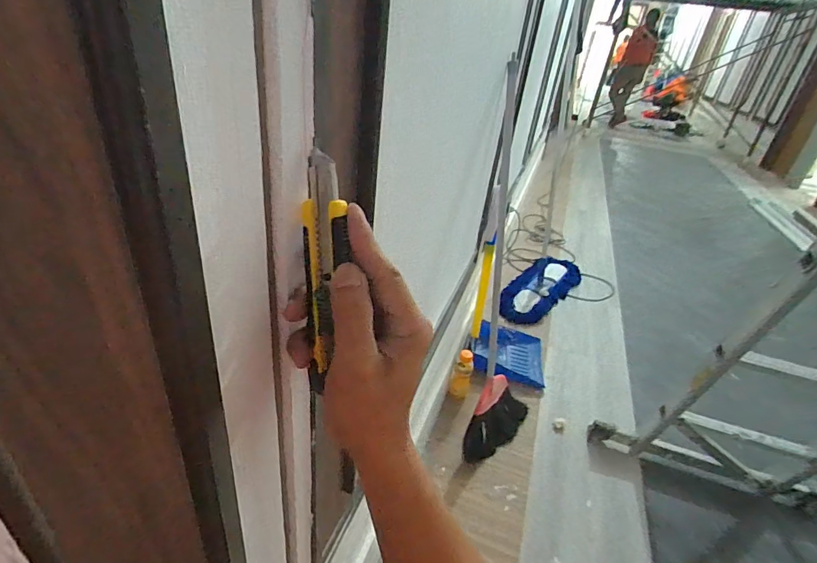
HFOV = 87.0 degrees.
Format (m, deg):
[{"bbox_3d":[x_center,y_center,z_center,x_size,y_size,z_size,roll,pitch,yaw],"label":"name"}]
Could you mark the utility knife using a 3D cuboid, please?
[{"bbox_3d":[-0.054,0.000,0.281,0.030,0.157,0.017,2,16,-8],"label":"utility knife"}]

